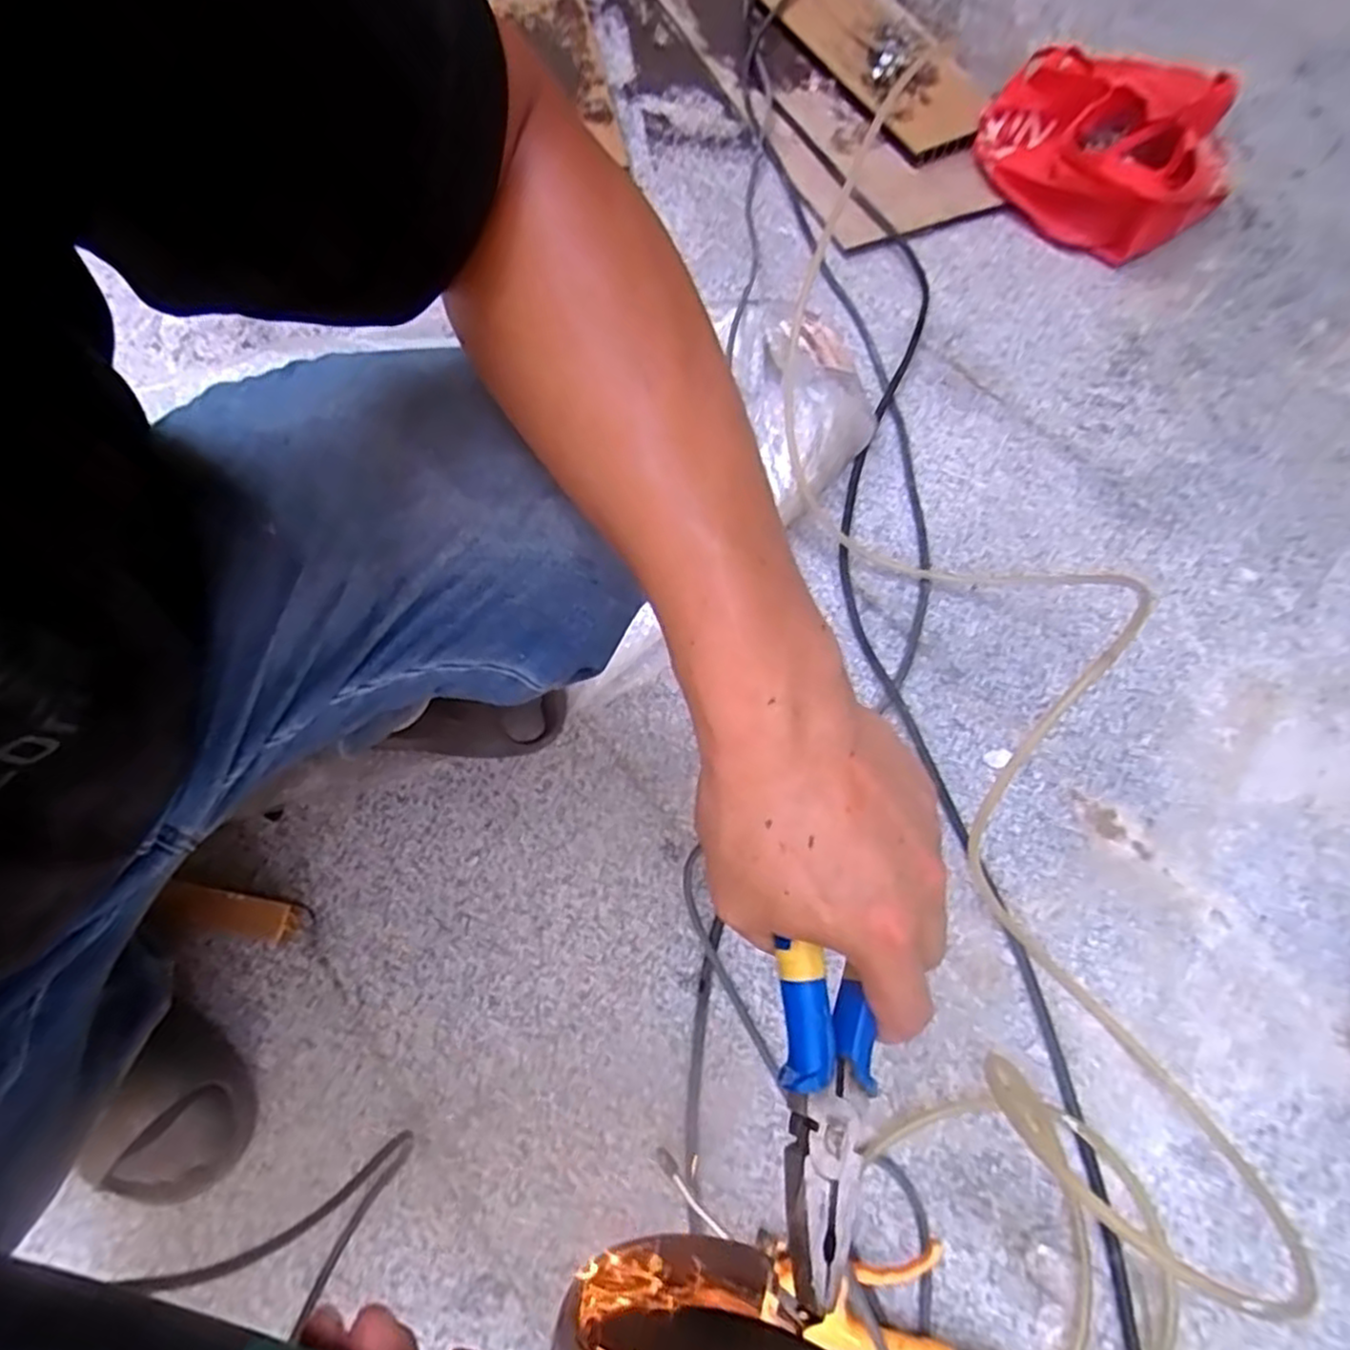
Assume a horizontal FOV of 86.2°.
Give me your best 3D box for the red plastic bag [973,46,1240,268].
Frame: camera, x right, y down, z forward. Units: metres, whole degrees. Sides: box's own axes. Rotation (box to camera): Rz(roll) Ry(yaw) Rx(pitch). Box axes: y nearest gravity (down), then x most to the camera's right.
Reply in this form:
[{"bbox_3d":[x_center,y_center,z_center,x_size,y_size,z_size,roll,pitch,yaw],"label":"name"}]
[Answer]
[{"bbox_3d":[0.537,-0.654,0.907,0.308,0.125,0.192,24,69,10],"label":"red plastic bag"}]

